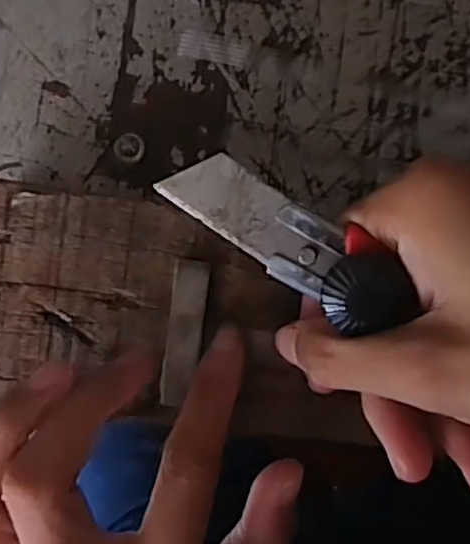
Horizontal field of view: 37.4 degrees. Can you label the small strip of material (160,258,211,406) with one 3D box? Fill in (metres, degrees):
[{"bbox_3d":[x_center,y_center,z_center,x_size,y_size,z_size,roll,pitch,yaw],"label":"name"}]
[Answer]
[{"bbox_3d":[-0.015,0.018,0.208,0.011,0.004,0.043,10,92,1],"label":"small strip of material"}]

